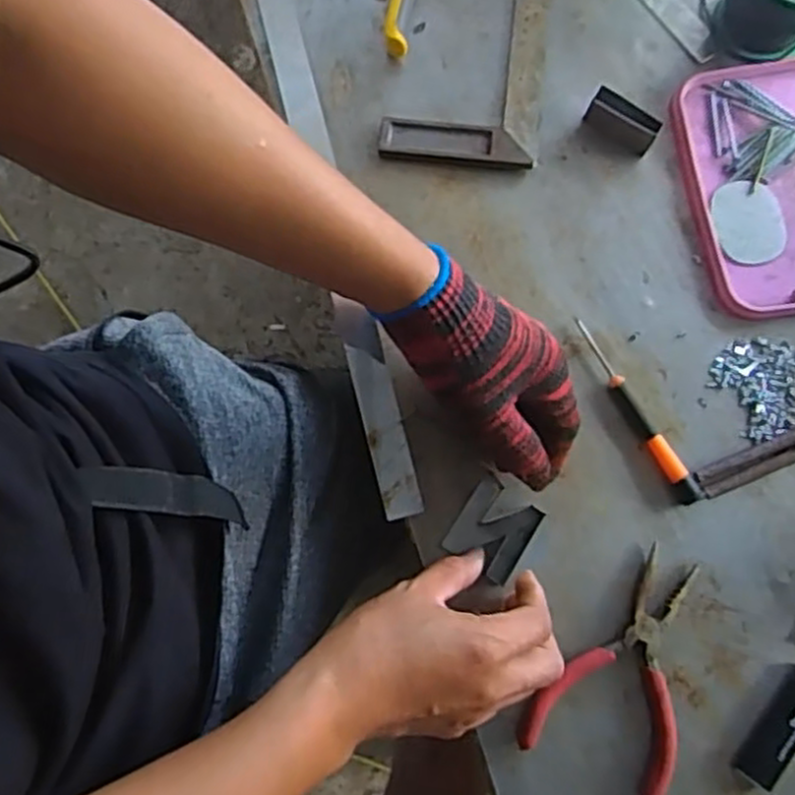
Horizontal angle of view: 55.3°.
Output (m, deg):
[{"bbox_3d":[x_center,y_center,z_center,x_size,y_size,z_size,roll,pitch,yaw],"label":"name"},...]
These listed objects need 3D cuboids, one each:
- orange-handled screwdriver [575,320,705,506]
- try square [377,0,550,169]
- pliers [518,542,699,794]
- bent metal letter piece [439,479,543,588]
[{"bbox_3d":[0.159,0.010,0.510,0.014,0.013,0.140,-31,81,-5],"label":"orange-handled screwdriver"},{"bbox_3d":[0.058,-0.286,0.568,0.110,0.011,0.241,7,80,2],"label":"try square"},{"bbox_3d":[0.145,0.167,0.478,0.090,0.018,0.144,25,81,5],"label":"pliers"},{"bbox_3d":[0.062,0.086,0.493,0.048,0.017,0.053,32,87,9],"label":"bent metal letter piece"}]

